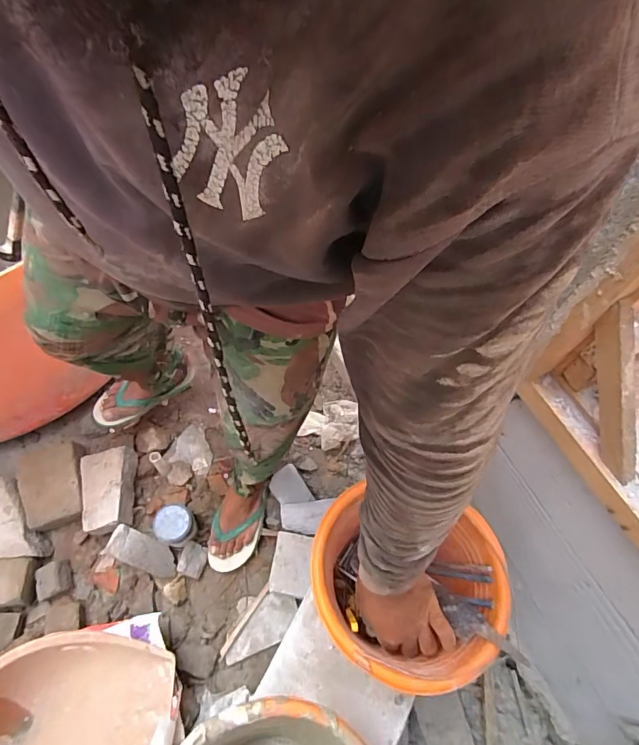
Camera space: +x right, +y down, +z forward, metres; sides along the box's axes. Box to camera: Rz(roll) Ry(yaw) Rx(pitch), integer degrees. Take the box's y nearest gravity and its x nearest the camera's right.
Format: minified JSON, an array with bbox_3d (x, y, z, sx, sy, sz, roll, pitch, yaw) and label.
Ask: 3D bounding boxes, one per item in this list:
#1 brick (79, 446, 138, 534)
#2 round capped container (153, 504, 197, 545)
[{"bbox_3d":[-0.556,0.304,1.194,0.121,0.079,0.212,-5,60,-4],"label":"brick"},{"bbox_3d":[-0.368,0.387,1.155,0.097,0.078,0.092,13,60,1],"label":"round capped container"}]

